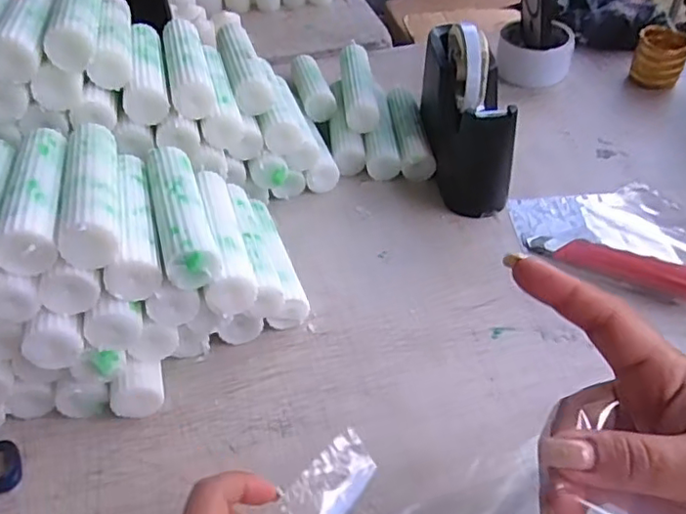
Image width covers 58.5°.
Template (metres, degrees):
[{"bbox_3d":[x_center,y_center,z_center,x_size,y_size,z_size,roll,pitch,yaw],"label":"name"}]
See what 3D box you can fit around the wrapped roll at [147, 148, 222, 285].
[{"bbox_3d":[-0.112,-0.037,0.417,0.033,0.026,0.139,-15,46,-12],"label":"wrapped roll"}]

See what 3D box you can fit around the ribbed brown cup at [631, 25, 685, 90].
[{"bbox_3d":[0.366,-0.229,0.706,0.052,0.054,0.050,-1,43,1],"label":"ribbed brown cup"}]

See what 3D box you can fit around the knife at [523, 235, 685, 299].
[{"bbox_3d":[0.223,0.005,0.494,0.144,0.023,0.024,19,47,21],"label":"knife"}]

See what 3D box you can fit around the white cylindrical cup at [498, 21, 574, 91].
[{"bbox_3d":[0.223,-0.236,0.709,0.072,0.047,0.072,-1,43,1],"label":"white cylindrical cup"}]

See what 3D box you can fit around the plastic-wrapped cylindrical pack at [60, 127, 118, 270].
[{"bbox_3d":[-0.162,-0.048,0.394,0.032,0.026,0.131,-13,45,-11],"label":"plastic-wrapped cylindrical pack"}]

